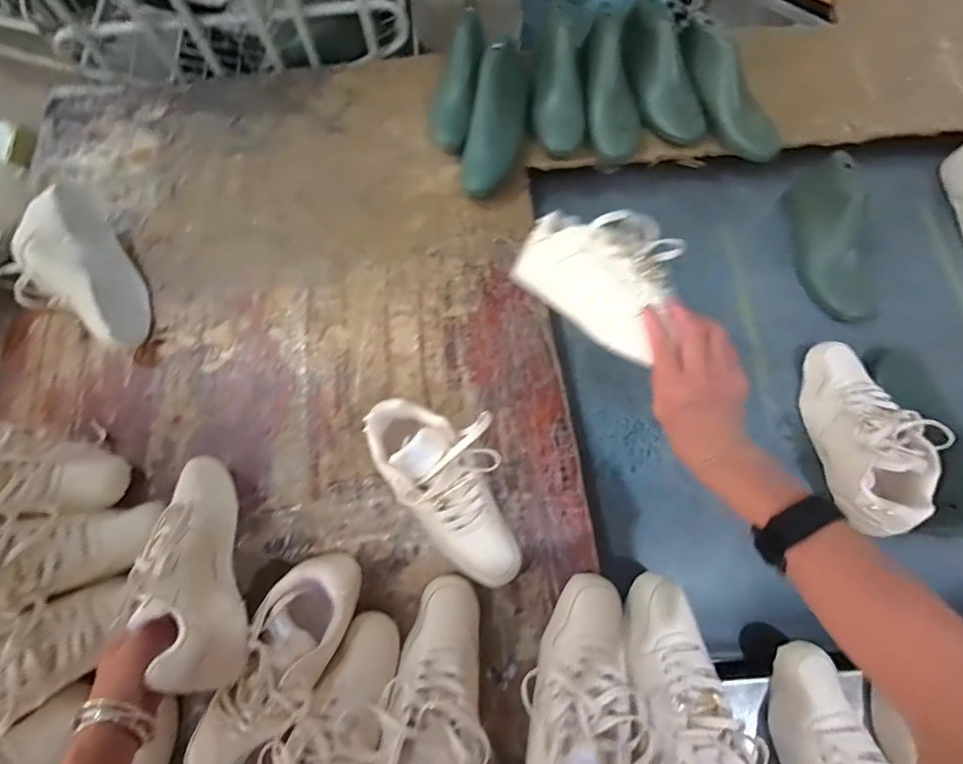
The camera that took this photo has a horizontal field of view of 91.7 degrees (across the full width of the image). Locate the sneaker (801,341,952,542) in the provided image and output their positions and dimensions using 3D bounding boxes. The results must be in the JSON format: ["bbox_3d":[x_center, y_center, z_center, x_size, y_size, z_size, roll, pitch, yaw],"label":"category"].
[{"bbox_3d":[0.509,0.064,0.613,0.113,0.083,0.261,-1,72,2],"label":"sneaker"}]

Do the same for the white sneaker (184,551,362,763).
[{"bbox_3d":[-0.213,0.306,0.500,0.088,0.091,0.241,26,74,9],"label":"white sneaker"}]

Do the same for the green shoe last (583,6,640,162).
[{"bbox_3d":[0.199,-0.463,0.739,0.072,0.073,0.224,-7,87,-1],"label":"green shoe last"}]

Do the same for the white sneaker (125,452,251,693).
[{"bbox_3d":[-0.315,0.193,0.496,0.088,0.072,0.243,-22,55,-6],"label":"white sneaker"}]

